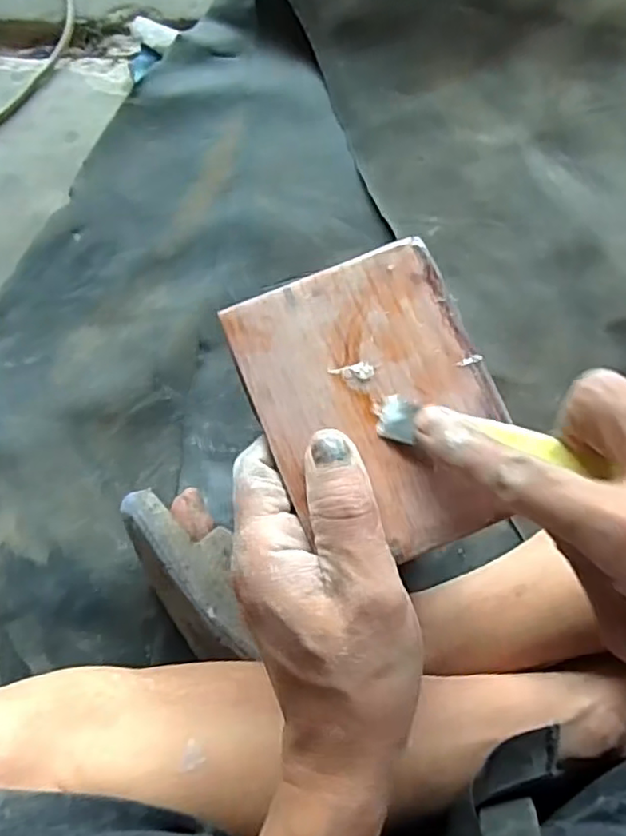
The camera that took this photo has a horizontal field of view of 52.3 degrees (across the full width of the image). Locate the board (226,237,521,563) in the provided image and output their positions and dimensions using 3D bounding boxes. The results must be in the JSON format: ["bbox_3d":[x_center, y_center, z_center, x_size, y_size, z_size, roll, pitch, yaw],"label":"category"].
[{"bbox_3d":[0.027,-0.005,0.260,0.092,0.006,0.120,-23,80,-4],"label":"board"}]

